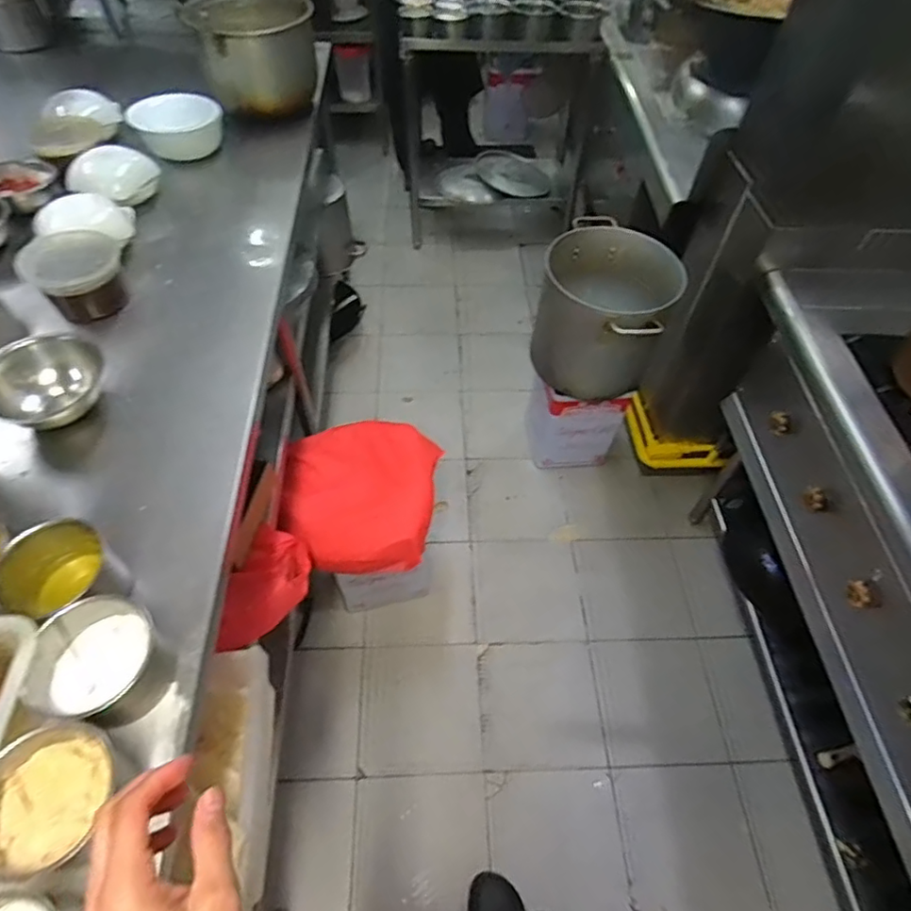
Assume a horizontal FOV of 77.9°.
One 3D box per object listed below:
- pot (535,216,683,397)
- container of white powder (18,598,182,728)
[{"bbox_3d":[0.375,-0.367,1.457,0.310,0.312,0.325,1,54,-2],"label":"pot"},{"bbox_3d":[-0.376,0.222,0.609,0.104,0.089,0.114,1,54,-2],"label":"container of white powder"}]

